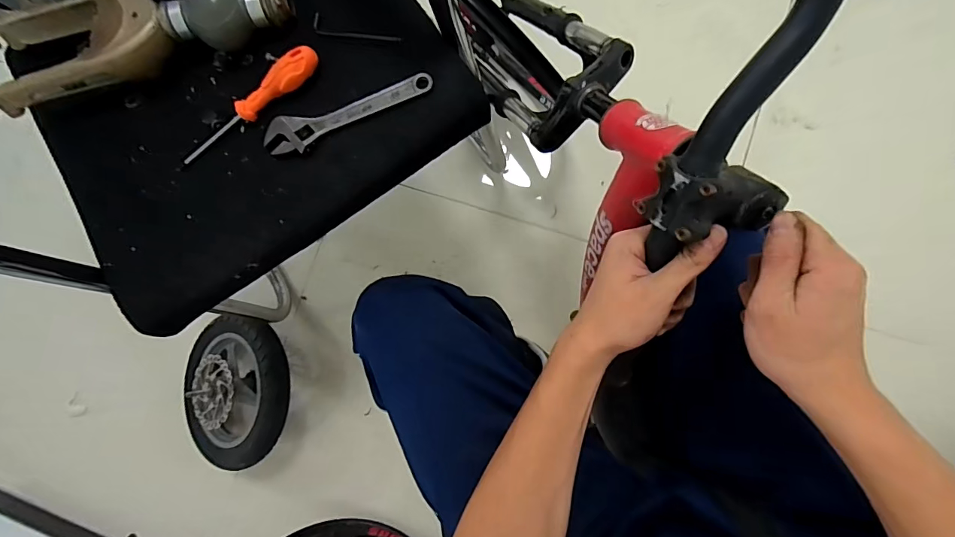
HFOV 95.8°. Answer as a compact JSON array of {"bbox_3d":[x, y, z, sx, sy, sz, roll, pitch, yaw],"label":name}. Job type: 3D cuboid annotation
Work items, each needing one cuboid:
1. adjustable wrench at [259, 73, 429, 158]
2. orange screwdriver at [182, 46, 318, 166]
[{"bbox_3d":[-0.139,-0.168,0.472,0.190,0.015,0.042,-16,84,4],"label":"adjustable wrench"},{"bbox_3d":[-0.253,-0.179,0.480,0.187,0.029,0.022,-39,83,1],"label":"orange screwdriver"}]

